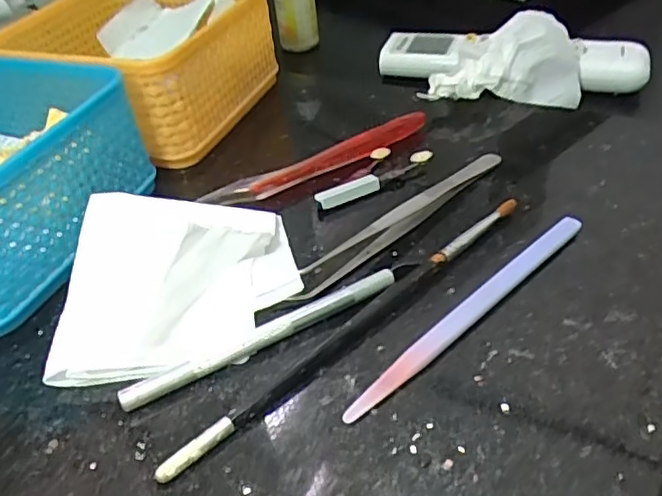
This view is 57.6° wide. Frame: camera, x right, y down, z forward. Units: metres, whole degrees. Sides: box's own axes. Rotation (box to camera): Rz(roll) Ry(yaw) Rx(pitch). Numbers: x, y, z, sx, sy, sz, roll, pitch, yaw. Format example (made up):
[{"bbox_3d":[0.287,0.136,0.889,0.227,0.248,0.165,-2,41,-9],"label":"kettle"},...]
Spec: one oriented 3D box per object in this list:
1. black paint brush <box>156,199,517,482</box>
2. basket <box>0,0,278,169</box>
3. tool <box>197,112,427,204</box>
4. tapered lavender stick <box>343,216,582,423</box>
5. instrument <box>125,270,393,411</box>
[{"bbox_3d":[0.014,0.026,0.236,0.186,0.007,0.008,-33,48,-29],"label":"black paint brush"},{"bbox_3d":[-0.114,-0.118,0.363,0.129,0.057,0.128,10,43,17],"label":"basket"},{"bbox_3d":[-0.004,-0.048,0.316,0.130,0.009,0.011,-21,43,-18],"label":"tool"},{"bbox_3d":[0.057,0.024,0.238,0.137,0.004,0.011,-35,60,-27],"label":"tapered lavender stick"},{"bbox_3d":[-0.025,0.032,0.233,0.113,0.005,0.007,-22,43,-19],"label":"instrument"}]

